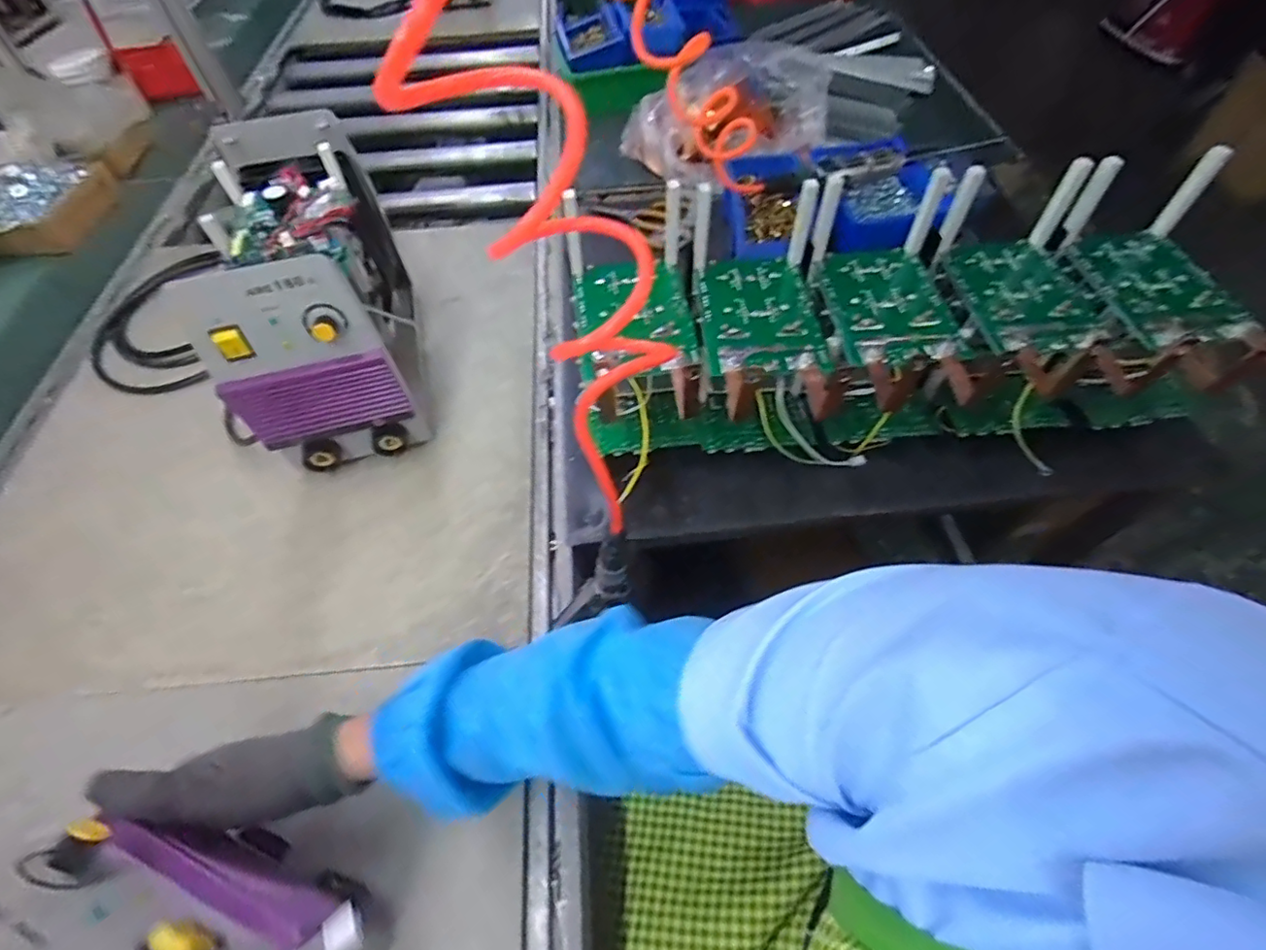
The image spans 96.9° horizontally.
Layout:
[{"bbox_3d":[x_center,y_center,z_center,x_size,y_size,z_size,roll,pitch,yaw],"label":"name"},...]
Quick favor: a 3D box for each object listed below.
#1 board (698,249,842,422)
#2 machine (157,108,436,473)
[{"bbox_3d":[0.125,-0.137,0.551,0.111,0.037,0.198,-2,56,1],"label":"board"},{"bbox_3d":[-0.336,-0.192,0.610,0.143,0.225,0.311,-13,57,-6],"label":"machine"}]

